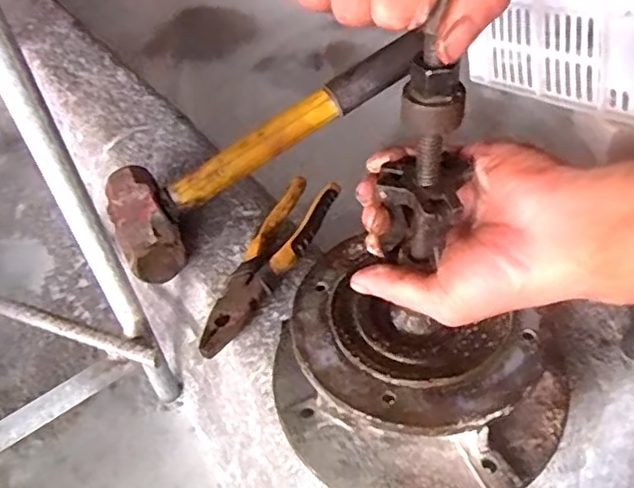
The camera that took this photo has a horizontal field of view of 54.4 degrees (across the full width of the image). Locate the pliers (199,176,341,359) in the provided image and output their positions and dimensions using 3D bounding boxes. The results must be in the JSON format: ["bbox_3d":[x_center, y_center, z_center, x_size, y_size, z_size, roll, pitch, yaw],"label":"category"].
[{"bbox_3d":[-0.044,0.015,0.516,0.045,0.023,0.190,19,52,23],"label":"pliers"}]

